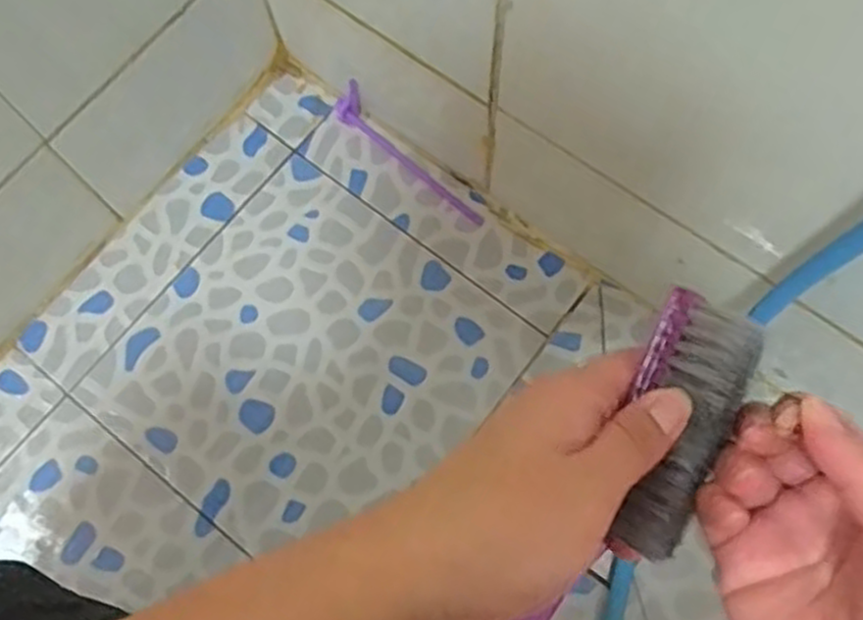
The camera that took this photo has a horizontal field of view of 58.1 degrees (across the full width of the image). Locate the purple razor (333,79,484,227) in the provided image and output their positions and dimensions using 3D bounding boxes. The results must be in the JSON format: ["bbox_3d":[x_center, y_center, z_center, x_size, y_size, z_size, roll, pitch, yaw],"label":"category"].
[{"bbox_3d":[-0.024,-0.141,0.715,0.028,0.044,0.177,-42,76,-11],"label":"purple razor"}]

